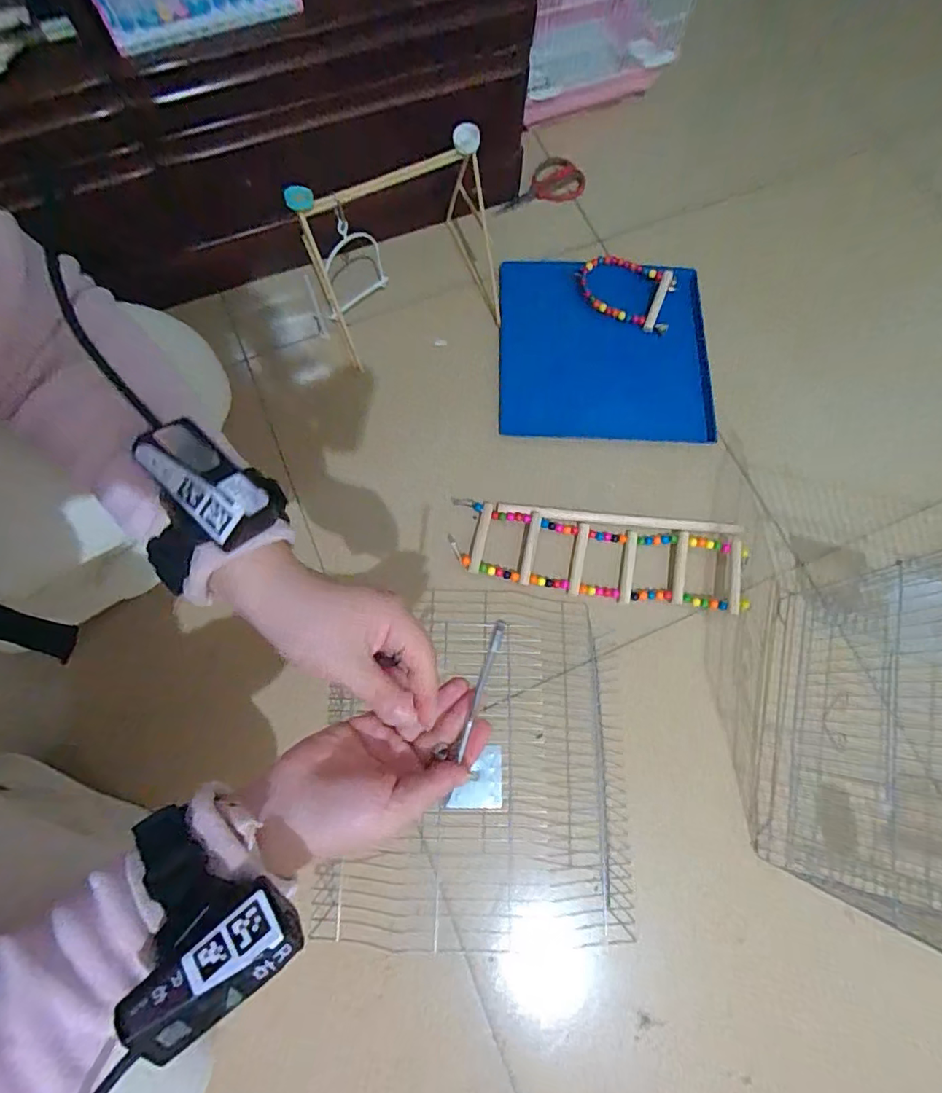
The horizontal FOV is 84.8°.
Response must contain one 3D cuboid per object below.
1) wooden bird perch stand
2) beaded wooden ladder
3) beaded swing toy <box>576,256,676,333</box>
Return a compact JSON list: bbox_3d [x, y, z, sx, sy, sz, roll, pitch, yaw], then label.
[{"bbox_3d":[-0.092,-0.423,0.700,0.265,0.218,0.192,-21,76,-5],"label":"wooden bird perch stand"},{"bbox_3d":[0.164,0.015,0.683,0.379,0.022,0.102,9,72,4],"label":"beaded wooden ladder"},{"bbox_3d":[0.239,-0.399,0.802,0.153,0.026,0.107,18,73,7],"label":"beaded swing toy"}]

